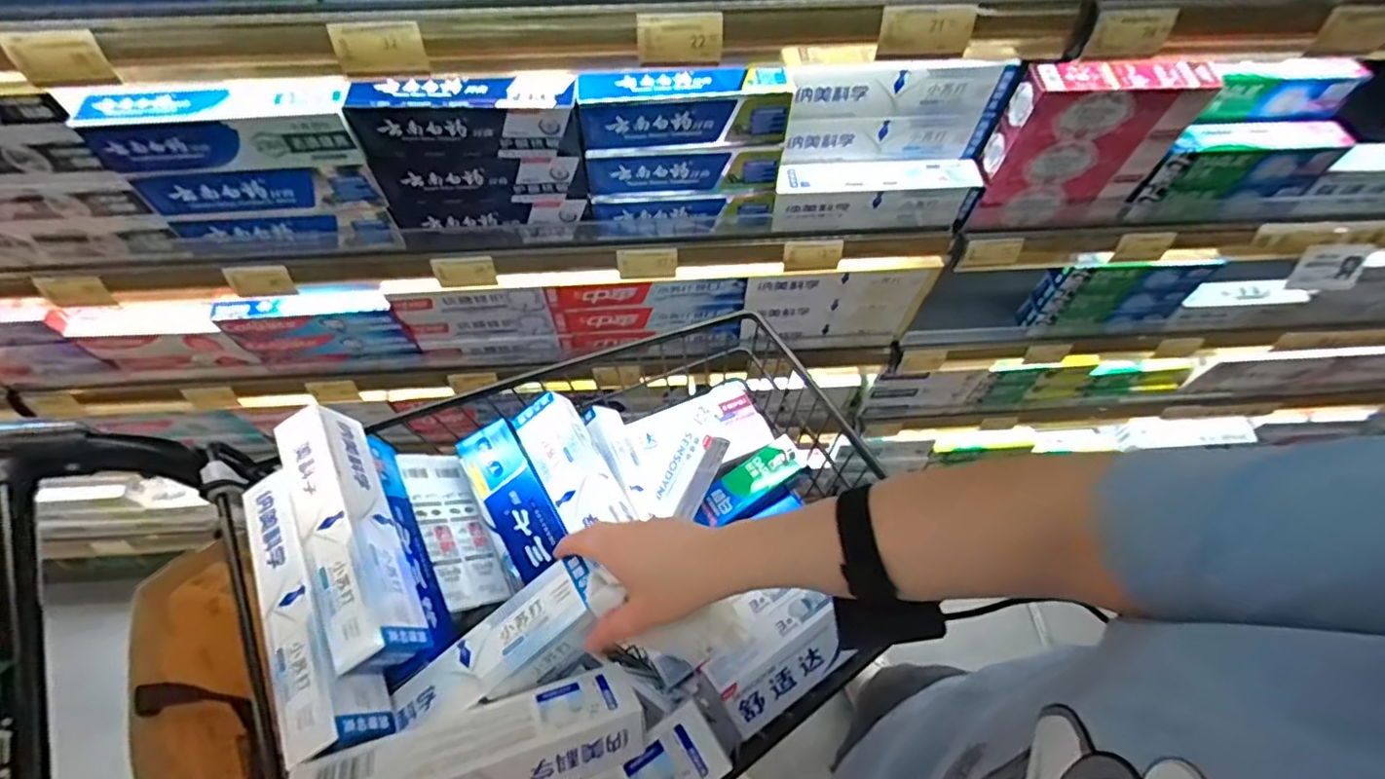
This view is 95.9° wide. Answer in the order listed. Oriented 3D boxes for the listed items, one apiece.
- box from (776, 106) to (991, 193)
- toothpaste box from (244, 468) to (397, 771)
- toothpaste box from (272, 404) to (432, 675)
[{"bbox_3d":[0.208,-0.253,0.664,0.225,0.066,0.046,-6,60,-5],"label":"box"},{"bbox_3d":[-0.296,0.164,0.471,0.055,0.043,0.225,-28,64,-17],"label":"toothpaste box"},{"bbox_3d":[-0.278,0.115,0.509,0.049,0.065,0.224,-32,61,-2],"label":"toothpaste box"}]

